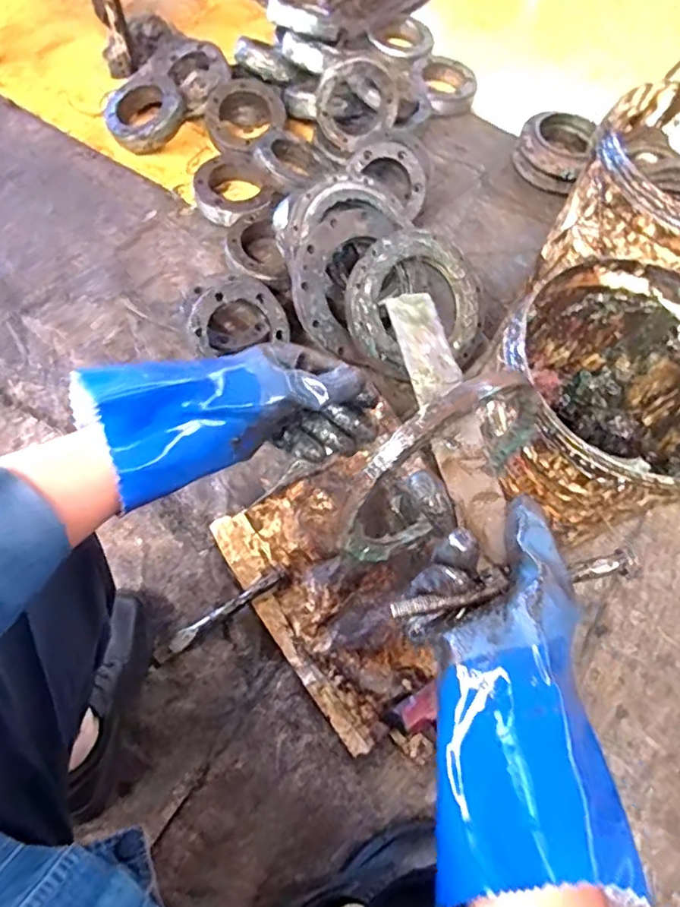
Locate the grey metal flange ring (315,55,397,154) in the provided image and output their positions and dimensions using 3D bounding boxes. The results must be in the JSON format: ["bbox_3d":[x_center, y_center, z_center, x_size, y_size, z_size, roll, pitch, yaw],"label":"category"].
[{"bbox_3d":[0.029,-0.688,1.145,0.164,0.151,0.029,-36,38,28],"label":"grey metal flange ring"}]

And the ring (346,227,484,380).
[{"bbox_3d":[0.127,-0.255,0.978,0.240,0.025,0.224,-1,94,-16],"label":"ring"}]

